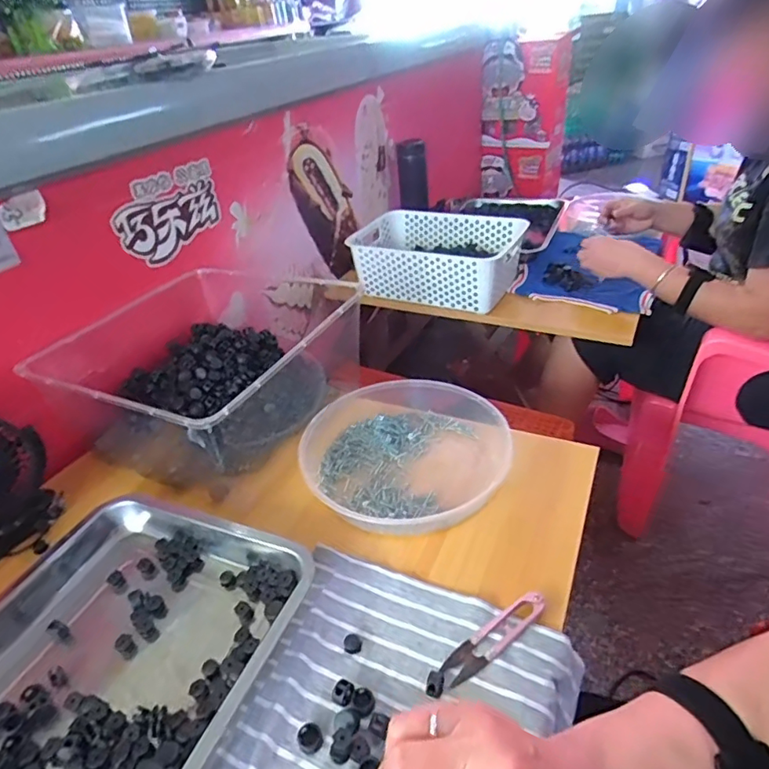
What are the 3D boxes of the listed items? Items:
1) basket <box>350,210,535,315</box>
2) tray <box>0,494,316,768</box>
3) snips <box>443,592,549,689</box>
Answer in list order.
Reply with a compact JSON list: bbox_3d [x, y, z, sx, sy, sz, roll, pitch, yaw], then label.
[{"bbox_3d":[0.098,-0.249,1.039,0.302,0.107,0.202,14,40,26],"label":"basket"},{"bbox_3d":[-0.260,0.235,0.406,0.306,0.038,0.344,9,38,21],"label":"tray"},{"bbox_3d":[0.089,0.200,0.425,0.099,0.013,0.022,-26,40,-25],"label":"snips"}]

